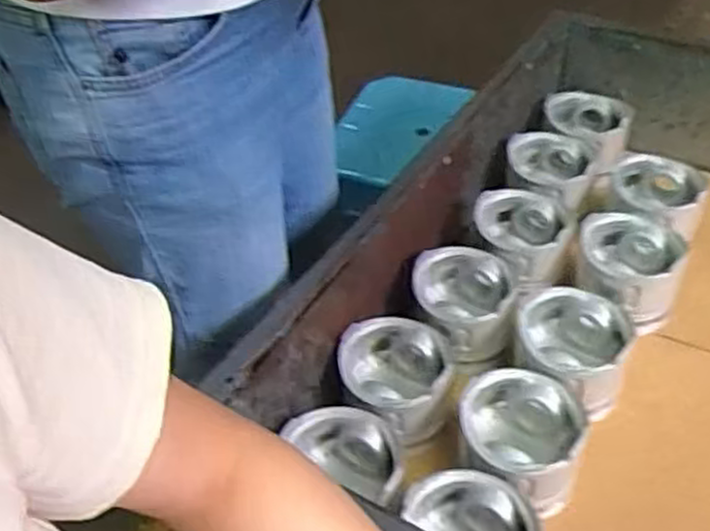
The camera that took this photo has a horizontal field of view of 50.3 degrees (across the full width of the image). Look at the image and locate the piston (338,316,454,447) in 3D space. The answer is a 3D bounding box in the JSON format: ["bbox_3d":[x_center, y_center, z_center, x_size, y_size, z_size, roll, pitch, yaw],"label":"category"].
[{"bbox_3d":[0.039,0.108,0.706,0.101,0.070,0.108,-8,44,-5],"label":"piston"}]

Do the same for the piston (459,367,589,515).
[{"bbox_3d":[0.141,0.149,0.654,0.099,0.066,0.101,-2,44,2],"label":"piston"}]

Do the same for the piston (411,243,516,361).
[{"bbox_3d":[0.108,0.034,0.770,0.095,0.072,0.101,6,45,9],"label":"piston"}]

